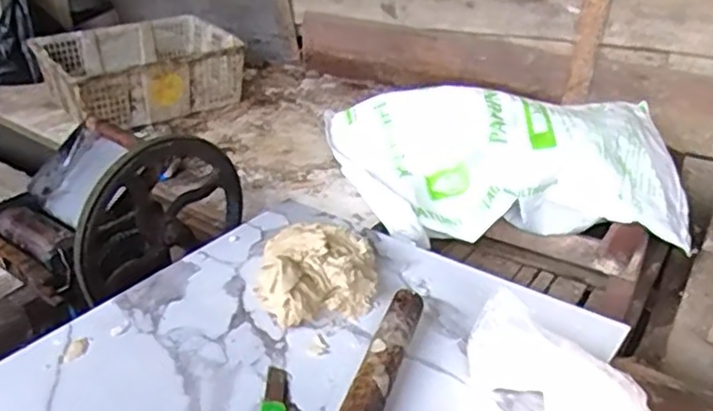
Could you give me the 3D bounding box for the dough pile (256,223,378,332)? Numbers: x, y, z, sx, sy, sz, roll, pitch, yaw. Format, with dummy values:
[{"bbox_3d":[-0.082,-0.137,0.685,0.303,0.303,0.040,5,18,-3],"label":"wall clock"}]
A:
[{"bbox_3d":[-0.043,0.070,0.774,0.134,0.061,0.155,0,31,-2],"label":"dough pile"}]

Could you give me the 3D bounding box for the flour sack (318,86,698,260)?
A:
[{"bbox_3d":[0.284,-0.079,1.346,0.681,0.216,0.395,1,31,0],"label":"flour sack"}]

